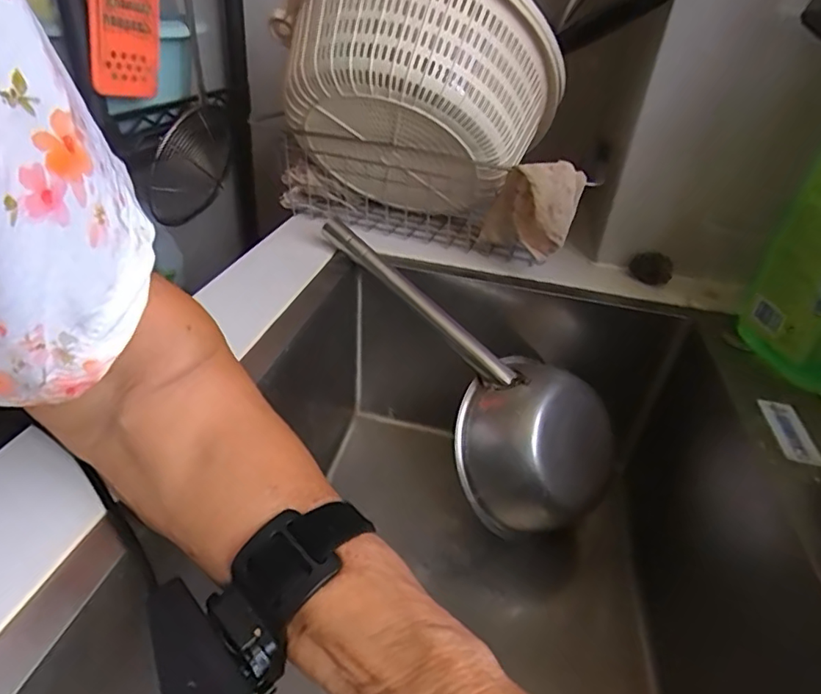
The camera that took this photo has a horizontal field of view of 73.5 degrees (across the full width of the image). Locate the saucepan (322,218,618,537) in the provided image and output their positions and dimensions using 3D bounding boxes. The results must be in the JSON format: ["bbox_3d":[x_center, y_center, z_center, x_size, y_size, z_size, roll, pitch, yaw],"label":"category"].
[{"bbox_3d":[0.046,0.008,0.554,0.113,0.119,0.366,-26,70,-42],"label":"saucepan"}]

